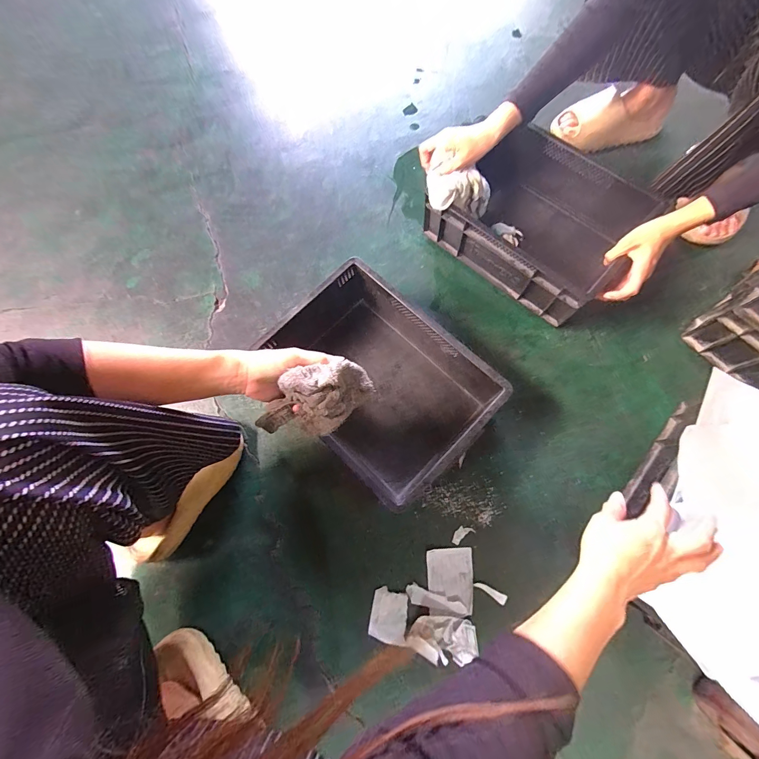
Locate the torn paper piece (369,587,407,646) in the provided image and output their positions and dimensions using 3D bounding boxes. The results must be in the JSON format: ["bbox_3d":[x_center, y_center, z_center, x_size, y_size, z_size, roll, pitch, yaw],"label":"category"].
[{"bbox_3d":[0.013,0.352,0.520,0.052,0.004,0.066,3,63,8],"label":"torn paper piece"}]

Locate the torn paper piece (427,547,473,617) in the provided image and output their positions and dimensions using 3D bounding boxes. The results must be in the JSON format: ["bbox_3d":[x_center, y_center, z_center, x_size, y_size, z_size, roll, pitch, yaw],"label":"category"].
[{"bbox_3d":[0.109,0.308,0.532,0.069,0.009,0.090,0,73,2],"label":"torn paper piece"}]

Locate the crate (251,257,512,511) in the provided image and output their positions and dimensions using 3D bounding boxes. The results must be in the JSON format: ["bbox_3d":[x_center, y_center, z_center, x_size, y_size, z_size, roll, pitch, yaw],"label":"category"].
[{"bbox_3d":[-0.002,0.001,0.571,0.243,0.122,0.330,-43,76,-10],"label":"crate"}]

